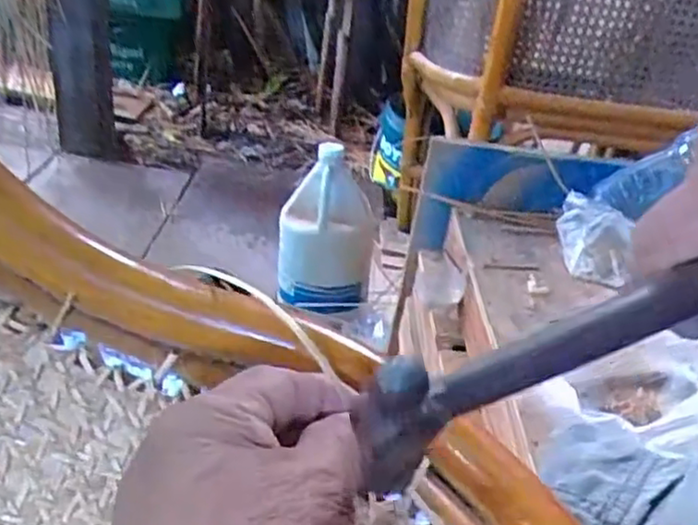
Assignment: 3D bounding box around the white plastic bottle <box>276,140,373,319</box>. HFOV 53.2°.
[{"bbox_3d":[-0.034,-0.060,1.116,0.143,0.231,0.172,7,29,-2],"label":"white plastic bottle"}]

